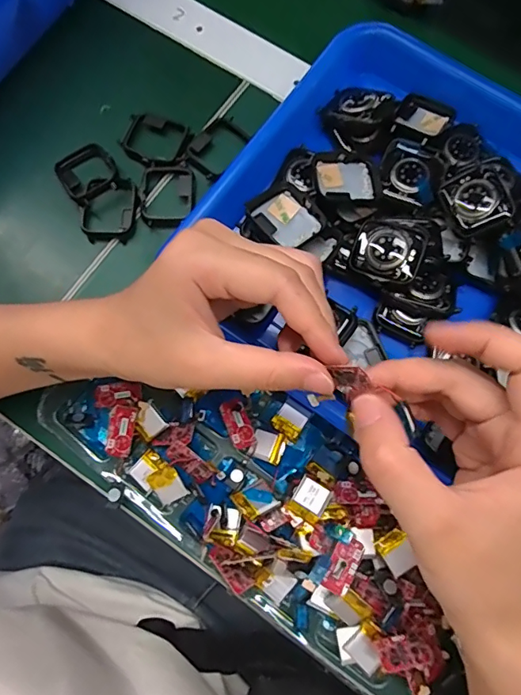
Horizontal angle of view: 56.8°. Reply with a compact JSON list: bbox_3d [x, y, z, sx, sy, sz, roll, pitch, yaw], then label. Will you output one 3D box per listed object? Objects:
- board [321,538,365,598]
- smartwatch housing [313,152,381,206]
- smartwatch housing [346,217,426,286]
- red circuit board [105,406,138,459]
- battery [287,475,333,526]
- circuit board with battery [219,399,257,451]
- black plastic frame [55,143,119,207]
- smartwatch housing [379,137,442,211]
[{"bbox_3d":[0.044,0.116,0.257,0.014,0.004,0.029,32,65,7],"label":"board"},{"bbox_3d":[0.054,-0.105,0.299,0.042,0.009,0.031,4,75,0],"label":"smartwatch housing"},{"bbox_3d":[0.075,-0.058,0.284,0.038,0.011,0.035,22,76,5],"label":"smartwatch housing"},{"bbox_3d":[-0.083,0.050,0.286,0.014,0.005,0.030,11,90,2],"label":"red circuit board"},{"bbox_3d":[0.027,0.085,0.267,0.019,0.005,0.021,31,88,9],"label":"battery"},{"bbox_3d":[-0.013,0.045,0.287,0.015,0.004,0.029,-17,77,-22],"label":"circuit board with battery"},{"bbox_3d":[-0.119,-0.121,0.333,0.038,0.013,0.041,-36,79,-9],"label":"black plastic frame"},{"bbox_3d":[0.094,-0.109,0.308,0.036,0.016,0.046,17,76,4],"label":"smartwatch housing"}]

